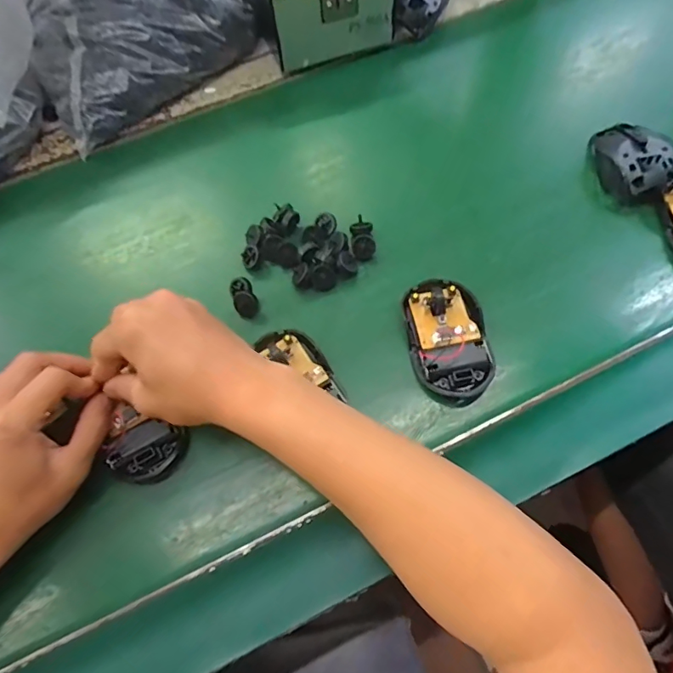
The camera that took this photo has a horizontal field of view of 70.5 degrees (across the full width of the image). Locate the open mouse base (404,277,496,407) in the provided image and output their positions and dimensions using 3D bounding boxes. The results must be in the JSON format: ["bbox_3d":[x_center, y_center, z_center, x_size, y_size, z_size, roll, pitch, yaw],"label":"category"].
[{"bbox_3d":[0.085,0.002,0.365,0.057,0.020,0.097,-5,65,1],"label":"open mouse base"}]

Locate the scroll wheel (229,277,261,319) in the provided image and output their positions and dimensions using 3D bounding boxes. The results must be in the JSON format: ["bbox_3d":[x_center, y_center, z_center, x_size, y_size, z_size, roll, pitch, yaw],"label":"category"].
[{"bbox_3d":[-0.075,-0.032,0.387,0.019,0.018,0.028,-22,66,-6],"label":"scroll wheel"}]

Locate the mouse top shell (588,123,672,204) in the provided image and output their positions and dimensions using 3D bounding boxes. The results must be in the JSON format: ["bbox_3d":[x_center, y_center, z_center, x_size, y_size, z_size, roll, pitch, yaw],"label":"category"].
[{"bbox_3d":[0.260,-0.155,0.416,0.053,0.034,0.082,-5,65,1],"label":"mouse top shell"}]

